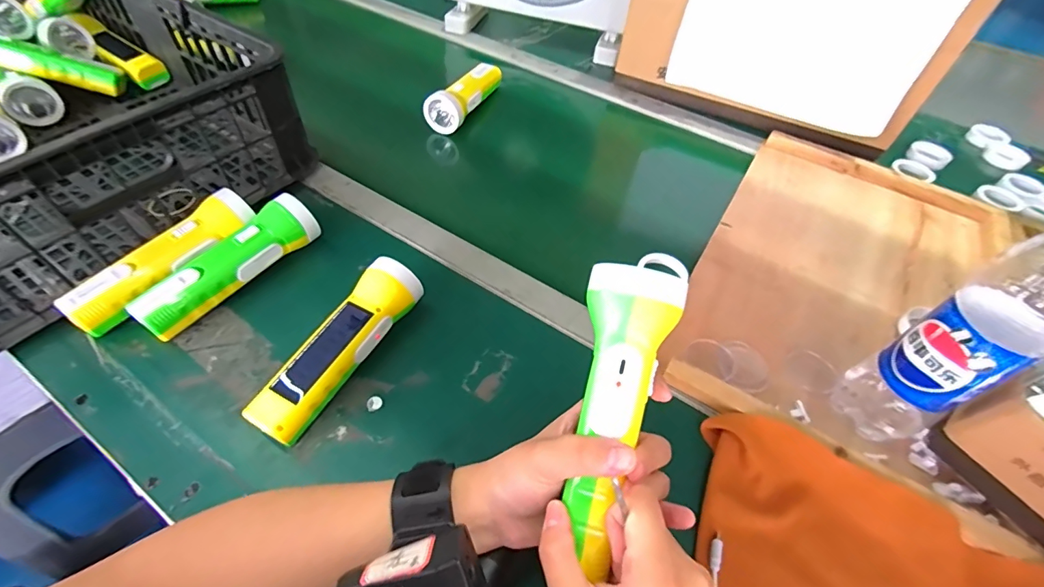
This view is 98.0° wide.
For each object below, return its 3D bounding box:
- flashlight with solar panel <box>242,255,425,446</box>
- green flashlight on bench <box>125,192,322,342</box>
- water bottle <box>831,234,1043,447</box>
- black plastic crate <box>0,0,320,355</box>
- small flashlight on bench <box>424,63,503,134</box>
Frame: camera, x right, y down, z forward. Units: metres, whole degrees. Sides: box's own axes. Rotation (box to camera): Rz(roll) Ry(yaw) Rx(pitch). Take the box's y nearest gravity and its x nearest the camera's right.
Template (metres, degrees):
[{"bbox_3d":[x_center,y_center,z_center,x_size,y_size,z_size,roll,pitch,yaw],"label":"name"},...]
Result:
[{"bbox_3d":[-0.154,0.043,0.384,0.048,0.048,0.172,25,52,15],"label":"flashlight with solar panel"},{"bbox_3d":[-0.276,-0.028,0.433,0.046,0.046,0.174,31,54,20],"label":"green flashlight on bench"},{"bbox_3d":[0.309,0.032,0.310,0.055,0.232,0.060,-22,55,-21],"label":"water bottle"},{"bbox_3d":[-0.601,-0.231,0.510,0.638,0.142,0.397,29,54,18],"label":"black plastic crate"},{"bbox_3d":[-0.086,-0.302,0.686,0.050,0.044,0.170,18,51,10],"label":"small flashlight on bench"}]

